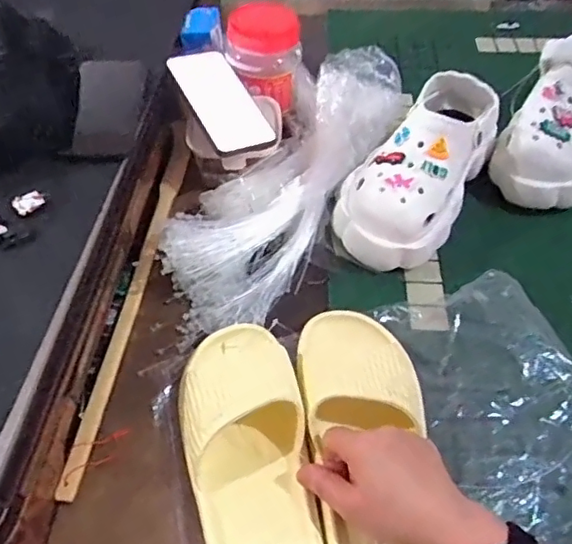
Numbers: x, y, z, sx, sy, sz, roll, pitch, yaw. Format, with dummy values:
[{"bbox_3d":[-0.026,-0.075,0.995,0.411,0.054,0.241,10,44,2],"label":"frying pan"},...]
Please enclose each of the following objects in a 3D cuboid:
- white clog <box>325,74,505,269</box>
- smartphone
[{"bbox_3d":[0.156,-0.129,0.662,0.122,0.091,0.266,27,56,19],"label":"white clog"},{"bbox_3d":[-0.074,-0.200,0.689,0.077,0.012,0.143,-21,71,-20],"label":"smartphone"}]

